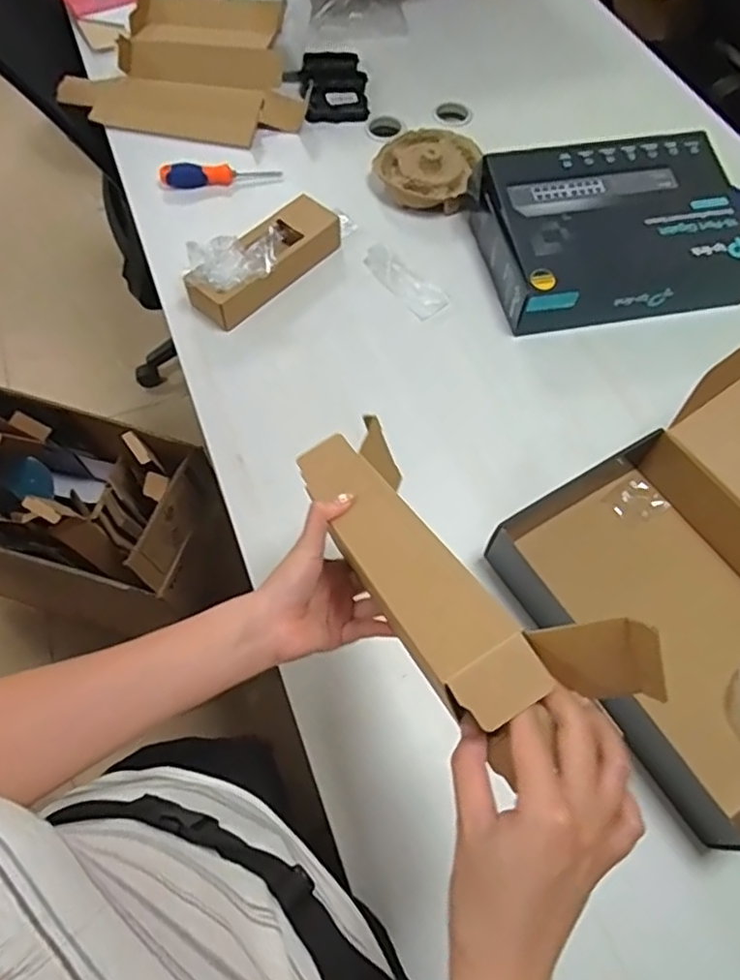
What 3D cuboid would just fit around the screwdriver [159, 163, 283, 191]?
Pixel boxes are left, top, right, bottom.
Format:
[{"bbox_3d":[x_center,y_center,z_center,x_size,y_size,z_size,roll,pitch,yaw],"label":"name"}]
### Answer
[{"bbox_3d":[-0.235,-0.490,1.001,0.184,0.029,0.036,-2,62,-2],"label":"screwdriver"}]

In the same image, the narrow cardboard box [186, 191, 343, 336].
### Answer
[{"bbox_3d":[-0.140,-0.315,0.892,0.082,0.061,0.237,37,68,17],"label":"narrow cardboard box"}]

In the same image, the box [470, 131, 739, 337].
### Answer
[{"bbox_3d":[0.339,-0.362,0.898,0.351,0.104,0.246,-9,63,-6],"label":"box"}]

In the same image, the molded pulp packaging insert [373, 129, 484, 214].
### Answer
[{"bbox_3d":[0.087,-0.501,0.999,0.162,0.044,0.155,15,63,7],"label":"molded pulp packaging insert"}]

